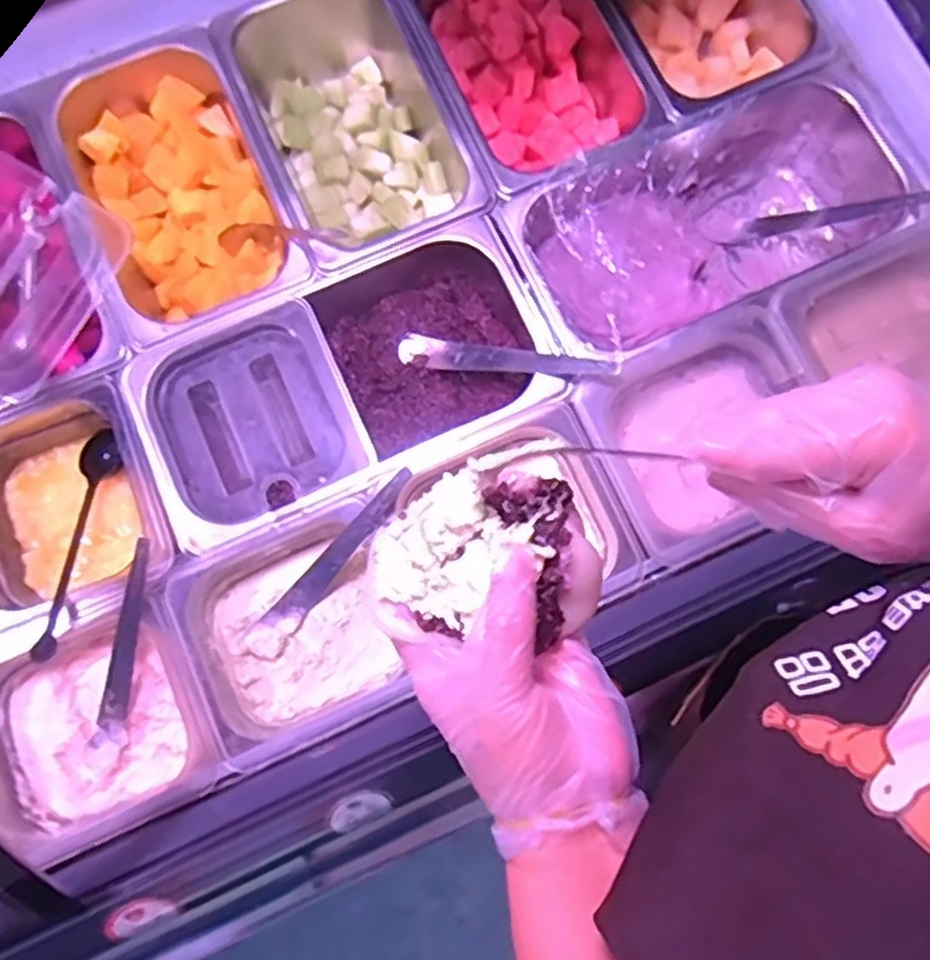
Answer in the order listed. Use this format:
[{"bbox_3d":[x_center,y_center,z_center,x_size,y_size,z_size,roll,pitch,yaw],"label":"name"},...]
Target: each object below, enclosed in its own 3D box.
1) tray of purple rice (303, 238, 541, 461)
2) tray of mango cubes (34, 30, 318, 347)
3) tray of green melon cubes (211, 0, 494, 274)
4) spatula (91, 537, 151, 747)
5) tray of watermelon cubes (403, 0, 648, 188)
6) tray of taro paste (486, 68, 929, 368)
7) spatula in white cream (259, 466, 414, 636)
[{"bbox_3d":[-0.032,-0.129,0.644,0.161,0.076,0.171,-23,80,-4],"label":"tray of purple rice"},{"bbox_3d":[-0.249,-0.253,0.662,0.164,0.088,0.265,-24,80,-4],"label":"tray of mango cubes"},{"bbox_3d":[-0.105,-0.321,0.683,0.162,0.091,0.284,-26,80,-4],"label":"tray of green melon cubes"},{"bbox_3d":[-0.260,0.126,0.573,0.021,0.015,0.172,16,102,4],"label":"spatula"},{"bbox_3d":[0.051,-0.386,0.686,0.165,0.079,0.257,-26,80,-4],"label":"tray of watermelon cubes"},{"bbox_3d":[0.211,-0.218,0.670,0.343,0.107,0.168,-24,80,-4],"label":"tray of taro paste"},{"bbox_3d":[-0.097,0.055,0.574,0.025,0.010,0.166,43,102,8],"label":"spatula in white cream"}]

